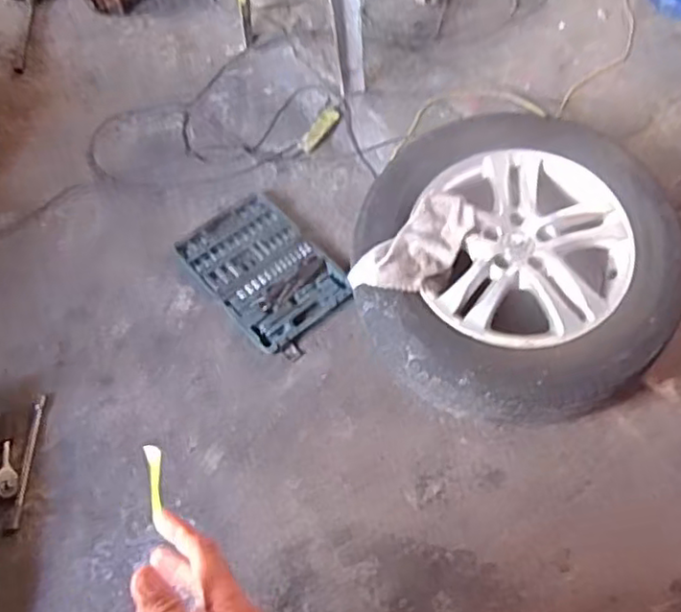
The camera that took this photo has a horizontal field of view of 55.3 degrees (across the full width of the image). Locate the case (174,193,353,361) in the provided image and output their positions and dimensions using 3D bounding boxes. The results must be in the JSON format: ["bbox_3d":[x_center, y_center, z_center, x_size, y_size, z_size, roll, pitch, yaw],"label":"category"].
[{"bbox_3d":[-0.184,-0.090,1.594,0.276,0.031,0.415,-38,70,-17],"label":"case"}]

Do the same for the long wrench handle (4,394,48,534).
[{"bbox_3d":[-0.651,0.325,1.353,0.021,0.023,0.283,1,64,0],"label":"long wrench handle"}]

